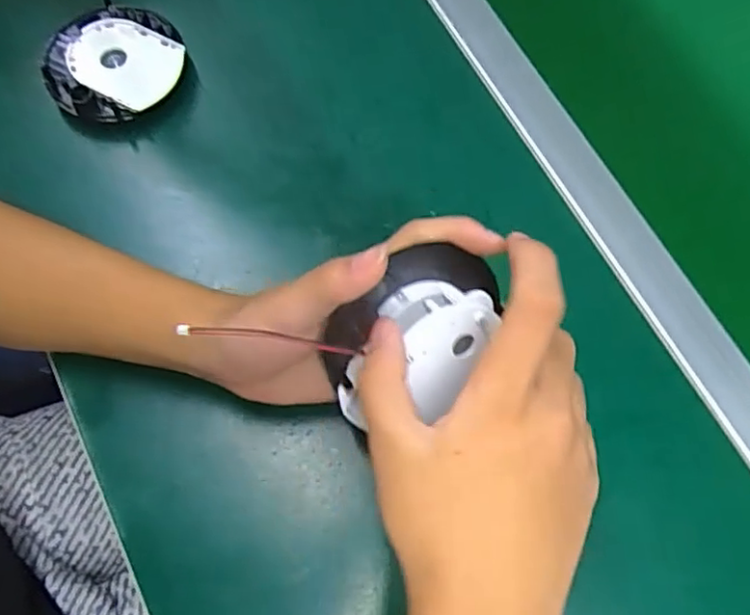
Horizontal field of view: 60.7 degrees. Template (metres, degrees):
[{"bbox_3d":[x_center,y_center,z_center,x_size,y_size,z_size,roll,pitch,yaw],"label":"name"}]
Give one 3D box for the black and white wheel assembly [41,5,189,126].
[{"bbox_3d":[-0.183,-0.174,0.454,0.092,0.020,0.087,-4,70,-4],"label":"black and white wheel assembly"}]

